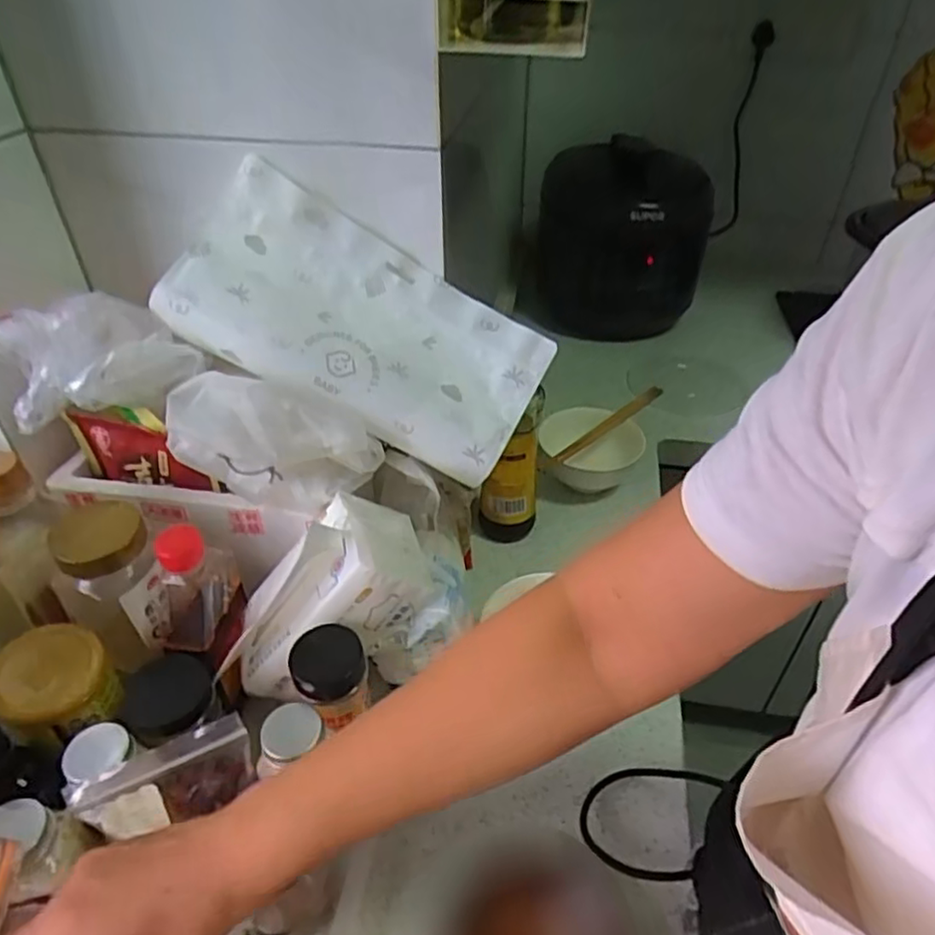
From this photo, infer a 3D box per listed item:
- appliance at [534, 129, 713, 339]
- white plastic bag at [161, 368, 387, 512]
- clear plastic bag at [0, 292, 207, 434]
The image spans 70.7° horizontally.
[{"bbox_3d":[0.258,-0.379,1.119,0.272,0.273,0.243,6,40,7],"label":"appliance"},{"bbox_3d":[-0.153,-0.024,0.539,0.156,0.093,0.068,3,40,4],"label":"white plastic bag"},{"bbox_3d":[-0.297,-0.088,0.537,0.146,0.088,0.056,-16,43,-19],"label":"clear plastic bag"}]

